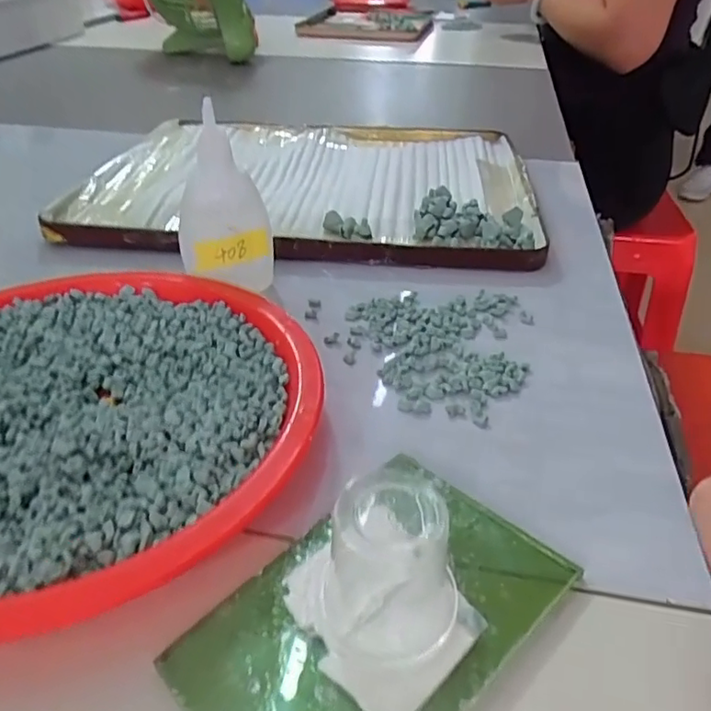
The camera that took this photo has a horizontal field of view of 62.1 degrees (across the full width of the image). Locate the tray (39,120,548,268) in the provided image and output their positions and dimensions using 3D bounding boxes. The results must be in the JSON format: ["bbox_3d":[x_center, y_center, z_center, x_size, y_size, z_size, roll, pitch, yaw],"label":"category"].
[{"bbox_3d":[-0.033,-0.134,0.428,0.301,0.014,0.255,1,37,1],"label":"tray"}]

